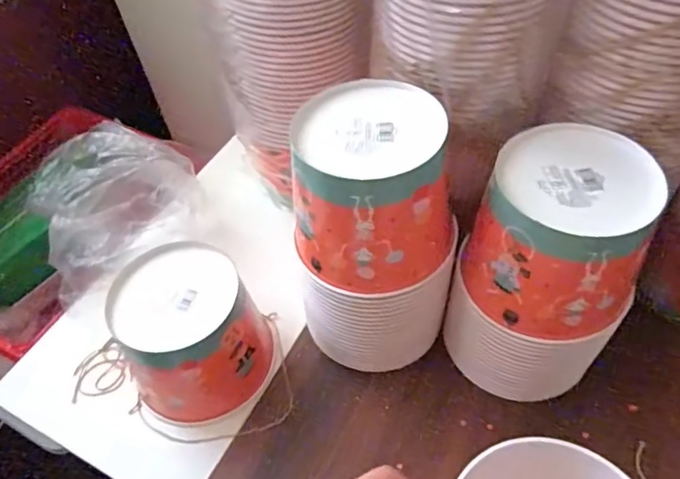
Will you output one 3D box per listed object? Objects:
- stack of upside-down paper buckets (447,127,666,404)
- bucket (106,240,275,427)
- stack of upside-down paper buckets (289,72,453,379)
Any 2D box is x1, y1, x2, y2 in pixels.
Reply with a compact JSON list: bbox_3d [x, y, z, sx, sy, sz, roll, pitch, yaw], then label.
[{"bbox_3d":[0.196,0.042,0.528,0.145,0.255,0.155,29,61,24],"label":"stack of upside-down paper buckets"},{"bbox_3d":[-0.157,0.102,0.581,0.144,0.133,0.138,-3,53,3],"label":"bucket"},{"bbox_3d":[0.040,0.002,0.552,0.136,0.280,0.159,3,53,8],"label":"stack of upside-down paper buckets"}]

